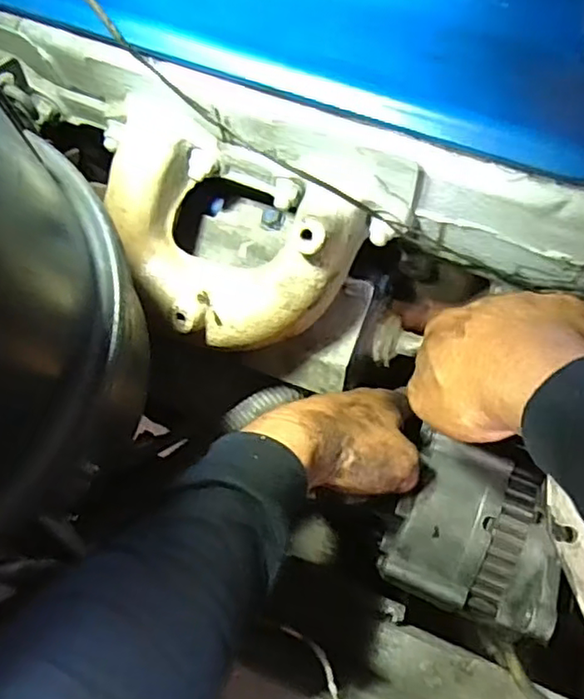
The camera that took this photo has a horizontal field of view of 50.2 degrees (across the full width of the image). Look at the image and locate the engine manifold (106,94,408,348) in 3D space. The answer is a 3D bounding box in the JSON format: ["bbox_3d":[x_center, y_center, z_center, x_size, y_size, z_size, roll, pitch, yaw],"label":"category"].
[{"bbox_3d":[-0.038,-0.066,0.368,0.175,0.068,0.116,24,75,6],"label":"engine manifold"}]

